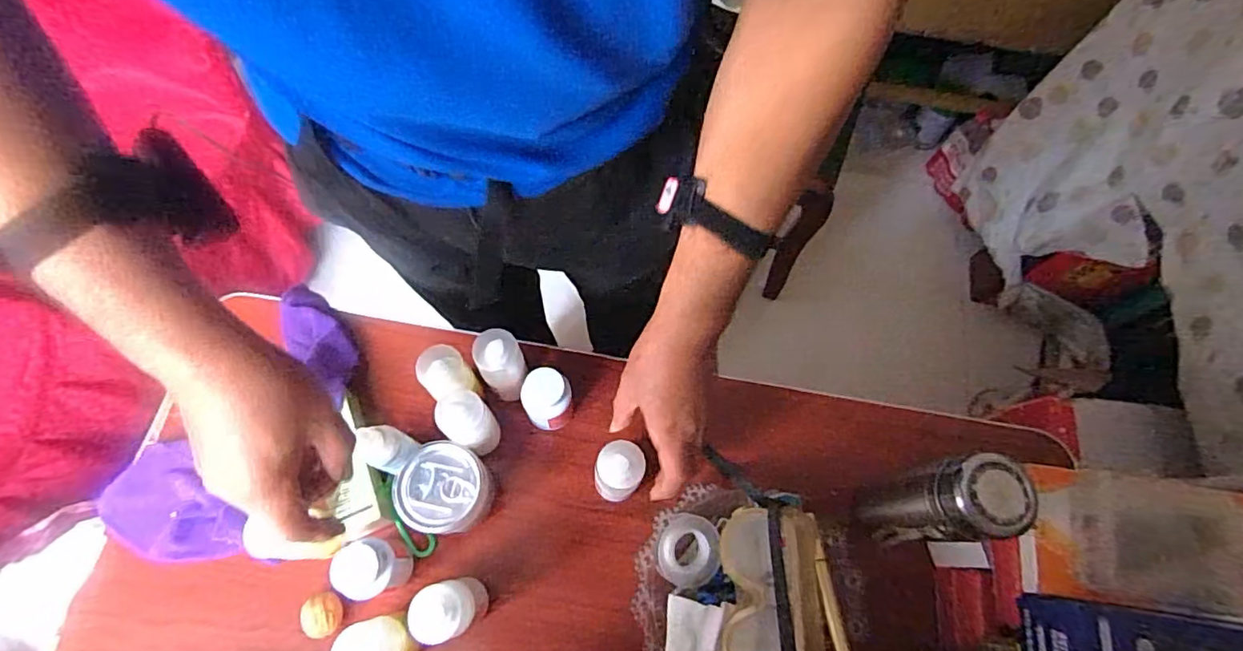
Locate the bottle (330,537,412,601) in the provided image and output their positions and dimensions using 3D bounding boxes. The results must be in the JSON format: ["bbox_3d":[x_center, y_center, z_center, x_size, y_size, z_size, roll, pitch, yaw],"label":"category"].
[{"bbox_3d":[-0.227,0.222,0.525,0.052,0.079,0.051,-12,69,-8],"label":"bottle"}]

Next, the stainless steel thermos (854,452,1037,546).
[{"bbox_3d":[0.268,0.154,0.492,0.072,0.150,0.062,-10,68,-7],"label":"stainless steel thermos"}]

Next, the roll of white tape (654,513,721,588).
[{"bbox_3d":[0.063,0.216,0.551,0.060,0.016,0.065,1,67,-2],"label":"roll of white tape"}]

